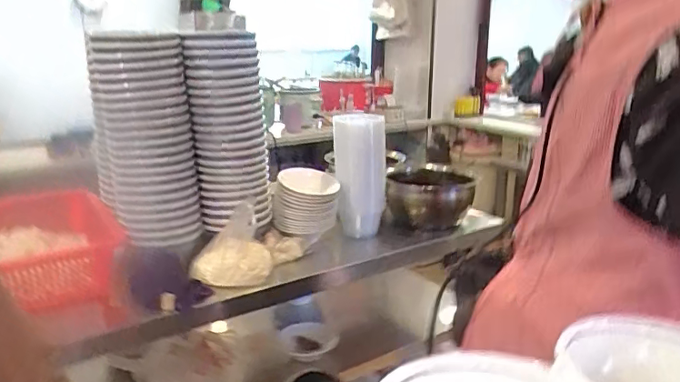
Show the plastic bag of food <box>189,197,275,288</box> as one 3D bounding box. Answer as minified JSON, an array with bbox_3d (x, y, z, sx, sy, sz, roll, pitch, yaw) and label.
[{"bbox_3d":[-0.264,0.131,1.258,0.192,0.145,0.154,-3,17,-9],"label":"plastic bag of food"}]

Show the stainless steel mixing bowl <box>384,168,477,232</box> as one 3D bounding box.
[{"bbox_3d":[0.298,0.028,1.695,0.274,0.165,0.262,3,17,10],"label":"stainless steel mixing bowl"}]

